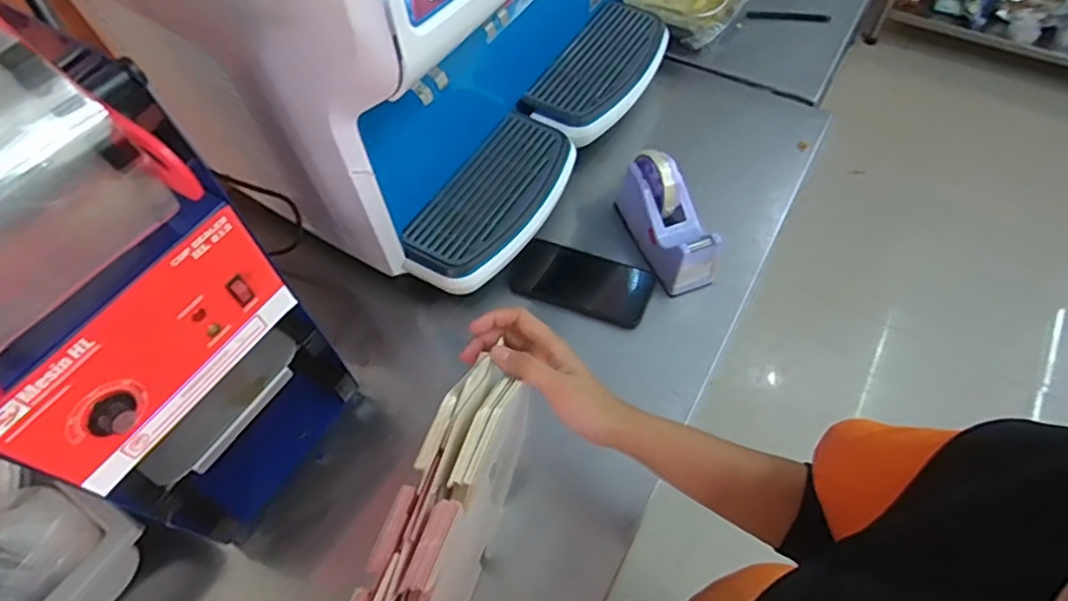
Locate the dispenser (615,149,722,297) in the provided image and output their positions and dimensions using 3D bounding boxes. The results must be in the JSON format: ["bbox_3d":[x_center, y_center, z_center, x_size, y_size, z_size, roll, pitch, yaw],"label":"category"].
[{"bbox_3d":[0.162,-0.095,0.752,0.066,0.111,0.159,-23,60,-11],"label":"dispenser"}]

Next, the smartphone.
[{"bbox_3d":[0.057,-0.026,0.765,0.174,0.016,0.085,16,63,20],"label":"smartphone"}]

